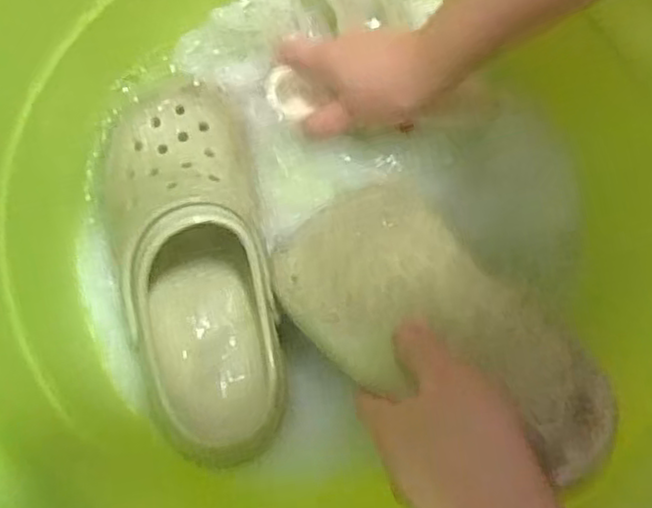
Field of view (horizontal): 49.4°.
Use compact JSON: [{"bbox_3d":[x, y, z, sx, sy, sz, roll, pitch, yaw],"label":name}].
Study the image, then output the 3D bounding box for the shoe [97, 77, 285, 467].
[{"bbox_3d":[-0.089,0.001,0.458,0.103,0.083,0.261,-12,74,-2],"label":"shoe"}]

